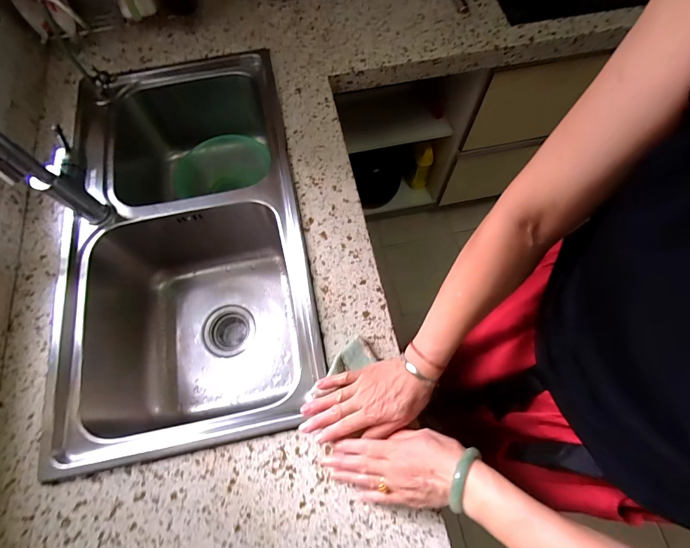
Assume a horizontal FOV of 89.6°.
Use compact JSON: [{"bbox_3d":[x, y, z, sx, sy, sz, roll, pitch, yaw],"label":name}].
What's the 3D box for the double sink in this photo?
[{"bbox_3d":[-0.292,-0.051,0.701,0.423,0.237,0.724,-11,69,-3],"label":"double sink"}]

